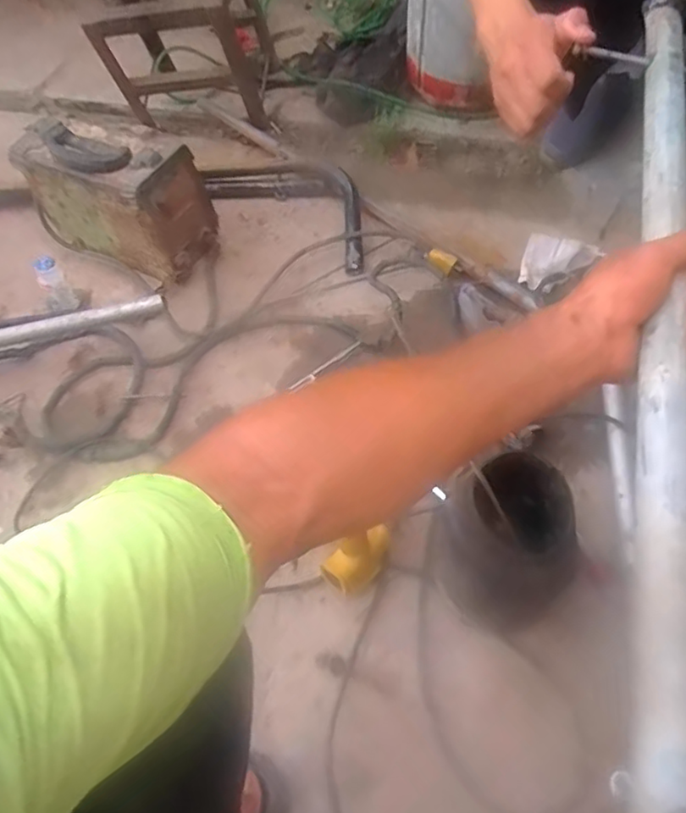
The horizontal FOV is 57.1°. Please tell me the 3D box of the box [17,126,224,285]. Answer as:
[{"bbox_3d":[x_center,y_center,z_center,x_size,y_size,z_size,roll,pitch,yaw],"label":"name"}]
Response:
[{"bbox_3d":[-0.376,-0.345,1.043,0.291,0.187,0.137,18,59,18],"label":"box"}]

